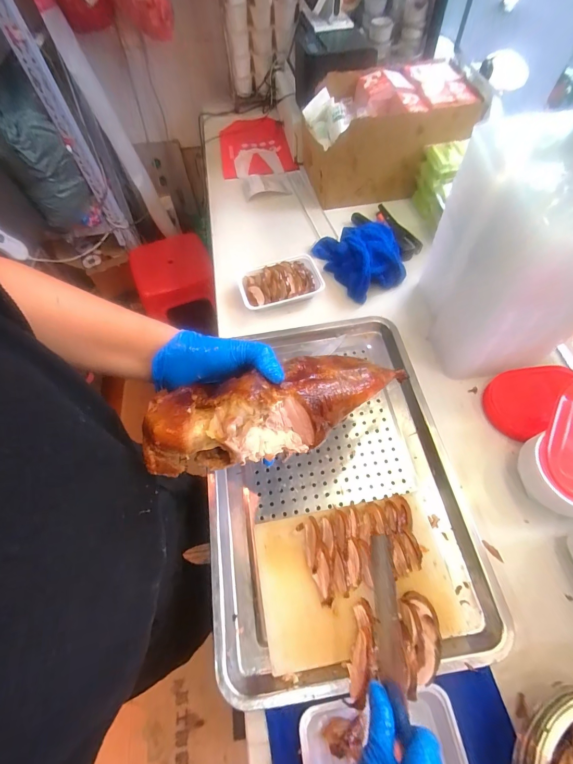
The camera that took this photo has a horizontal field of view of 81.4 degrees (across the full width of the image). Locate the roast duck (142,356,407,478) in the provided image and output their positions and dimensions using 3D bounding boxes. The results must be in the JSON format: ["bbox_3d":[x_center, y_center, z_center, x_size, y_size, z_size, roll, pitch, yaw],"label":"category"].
[{"bbox_3d":[-0.001,0.019,0.315,0.249,0.076,0.071,-14,60,-25],"label":"roast duck"}]

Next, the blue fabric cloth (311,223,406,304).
[{"bbox_3d":[0.150,-0.265,0.690,0.127,0.061,0.196,-28,63,-12],"label":"blue fabric cloth"}]

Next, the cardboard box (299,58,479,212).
[{"bbox_3d":[0.218,-0.567,0.777,0.321,0.190,0.211,-10,61,-3],"label":"cardboard box"}]

